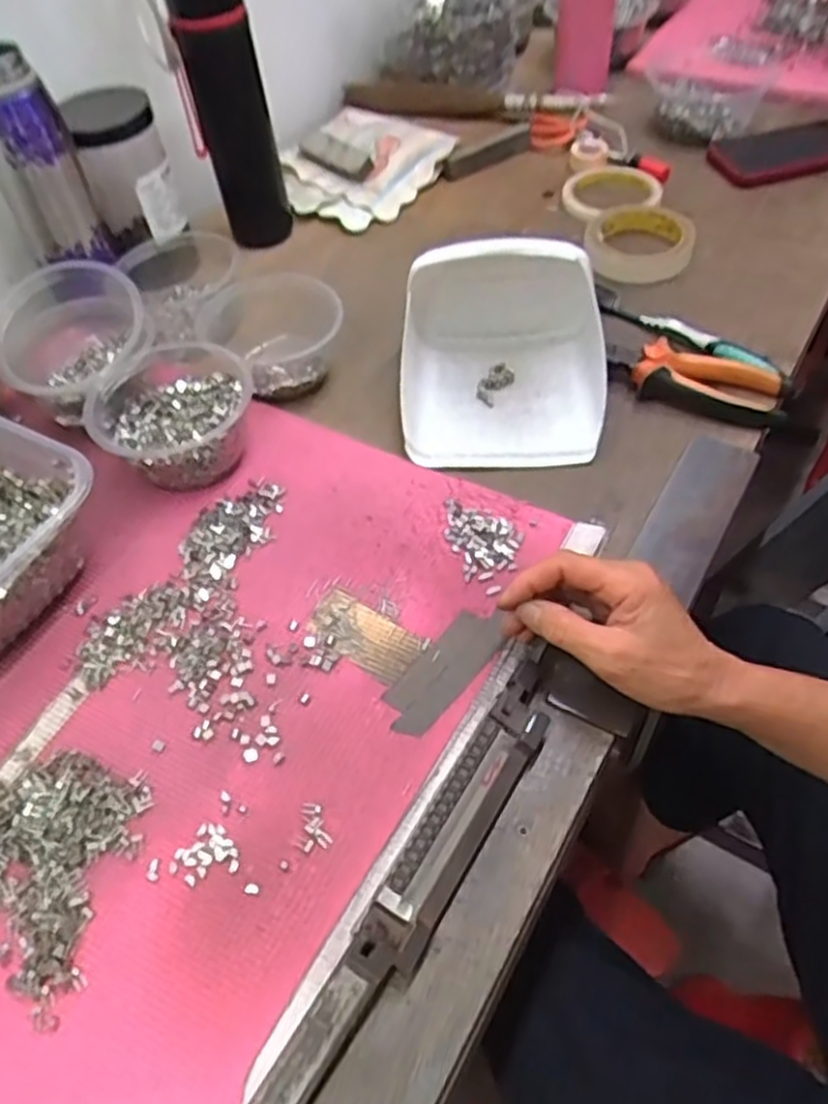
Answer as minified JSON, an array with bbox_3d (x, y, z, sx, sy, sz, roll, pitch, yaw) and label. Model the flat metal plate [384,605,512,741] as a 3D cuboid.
[{"bbox_3d":[0.017,0.071,0.460,0.036,0.004,0.087,33,64,24],"label":"flat metal plate"}]

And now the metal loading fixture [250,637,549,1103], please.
[{"bbox_3d":[-0.005,0.176,0.379,0.034,0.019,0.319,25,59,23],"label":"metal loading fixture"}]

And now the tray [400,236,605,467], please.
[{"bbox_3d":[0.069,-0.153,0.580,0.153,0.080,0.148,-2,52,4],"label":"tray"}]

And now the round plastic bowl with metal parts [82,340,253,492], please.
[{"bbox_3d":[-0.179,-0.100,0.572,0.117,0.056,0.111,-3,52,4],"label":"round plastic bowl with metal parts"}]

